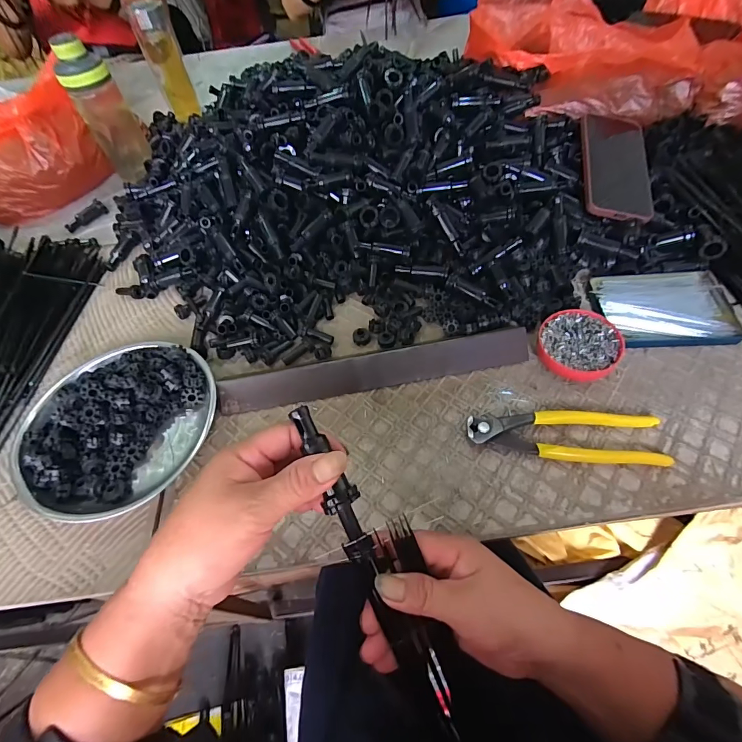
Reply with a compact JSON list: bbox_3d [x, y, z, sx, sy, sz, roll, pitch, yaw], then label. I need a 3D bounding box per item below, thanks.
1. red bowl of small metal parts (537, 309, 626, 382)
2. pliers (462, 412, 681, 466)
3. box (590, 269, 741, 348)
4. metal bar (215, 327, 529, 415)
[{"bbox_3d":[0.208,-0.025,0.398,0.076,0.023,0.078,-3,56,4],"label":"red bowl of small metal parts"},{"bbox_3d":[0.172,0.055,0.353,0.165,0.016,0.051,2,56,7],"label":"pliers"},{"bbox_3d":[0.322,-0.068,0.425,0.138,0.012,0.097,-2,56,4],"label":"box"},{"bbox_3d":[0.003,-0.003,0.401,0.316,0.026,0.030,-10,56,-2],"label":"metal bar"}]

